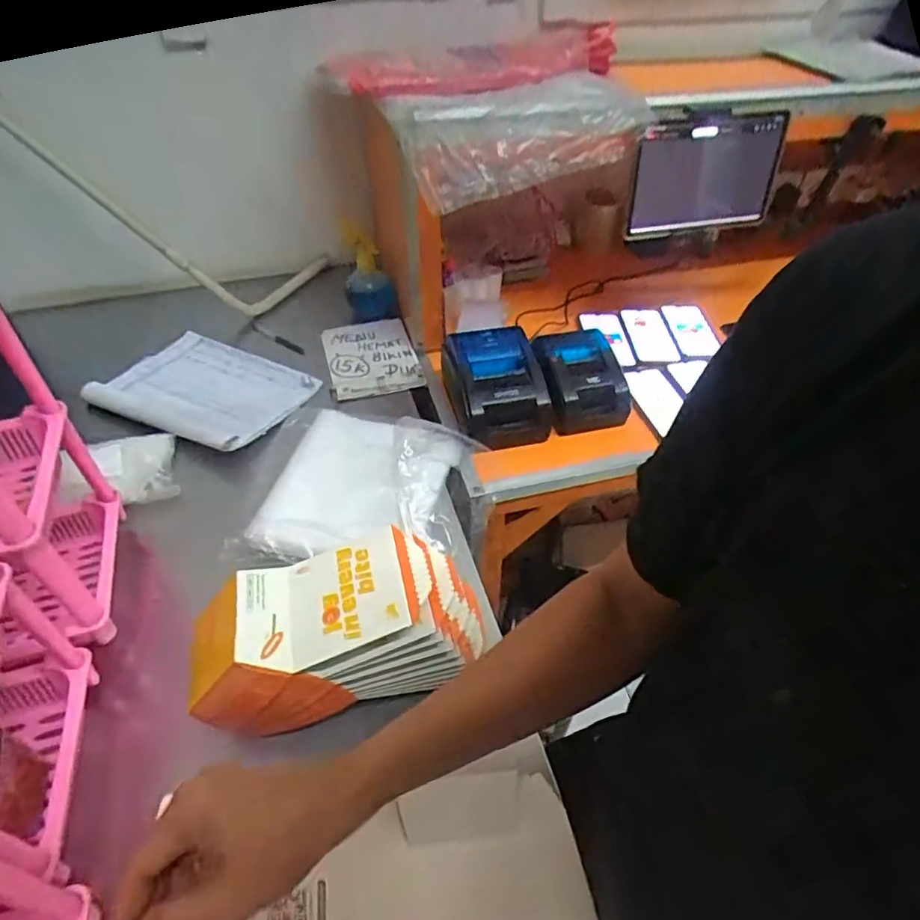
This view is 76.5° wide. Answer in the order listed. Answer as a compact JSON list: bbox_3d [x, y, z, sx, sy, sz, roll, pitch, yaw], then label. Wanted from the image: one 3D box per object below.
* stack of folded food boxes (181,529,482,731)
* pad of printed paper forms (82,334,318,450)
[{"bbox_3d":[-0.115,0.153,0.544,0.258,0.126,0.110,-12,45,-12],"label":"stack of folded food boxes"},{"bbox_3d":[-0.396,-0.118,0.912,0.294,0.029,0.213,17,47,17],"label":"pad of printed paper forms"}]

